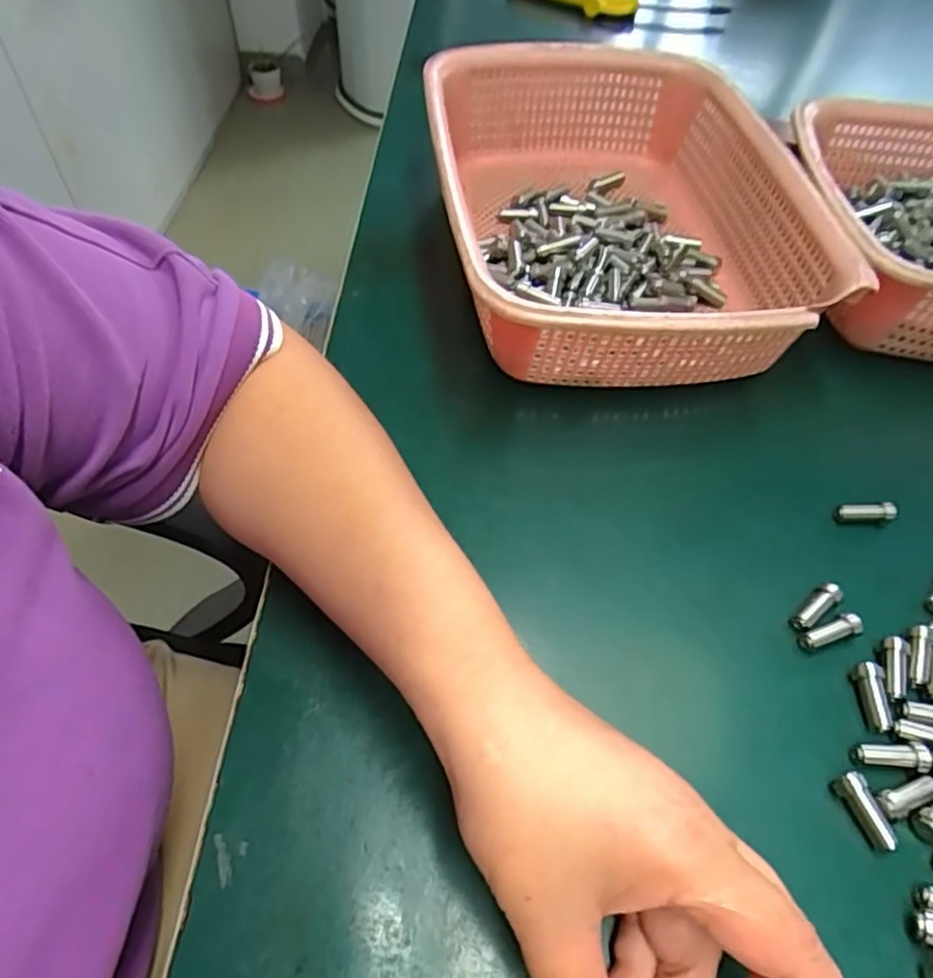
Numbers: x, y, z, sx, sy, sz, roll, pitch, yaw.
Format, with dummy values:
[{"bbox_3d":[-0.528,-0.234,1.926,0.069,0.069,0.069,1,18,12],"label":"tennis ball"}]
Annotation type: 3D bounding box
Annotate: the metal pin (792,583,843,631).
[{"bbox_3d":[0.157,0.054,0.297,0.028,0.012,0.009,-32,61,-24],"label":"metal pin"}]

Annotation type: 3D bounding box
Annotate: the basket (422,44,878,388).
[{"bbox_3d":[0.091,-0.172,0.415,0.204,0.077,0.286,-2,53,-5],"label":"basket"}]

